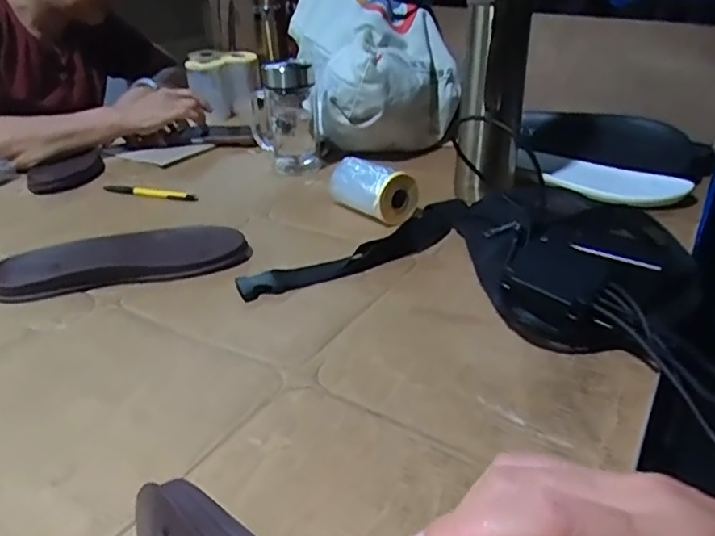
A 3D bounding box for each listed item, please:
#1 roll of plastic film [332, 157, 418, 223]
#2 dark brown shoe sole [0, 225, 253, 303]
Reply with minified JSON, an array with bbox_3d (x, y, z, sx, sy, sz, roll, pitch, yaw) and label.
[{"bbox_3d":[0.019,-0.104,0.775,0.062,0.063,0.117,-18,34,-29],"label":"roll of plastic film"},{"bbox_3d":[-0.247,-0.008,0.647,0.256,0.027,0.068,-10,31,-18],"label":"dark brown shoe sole"}]

